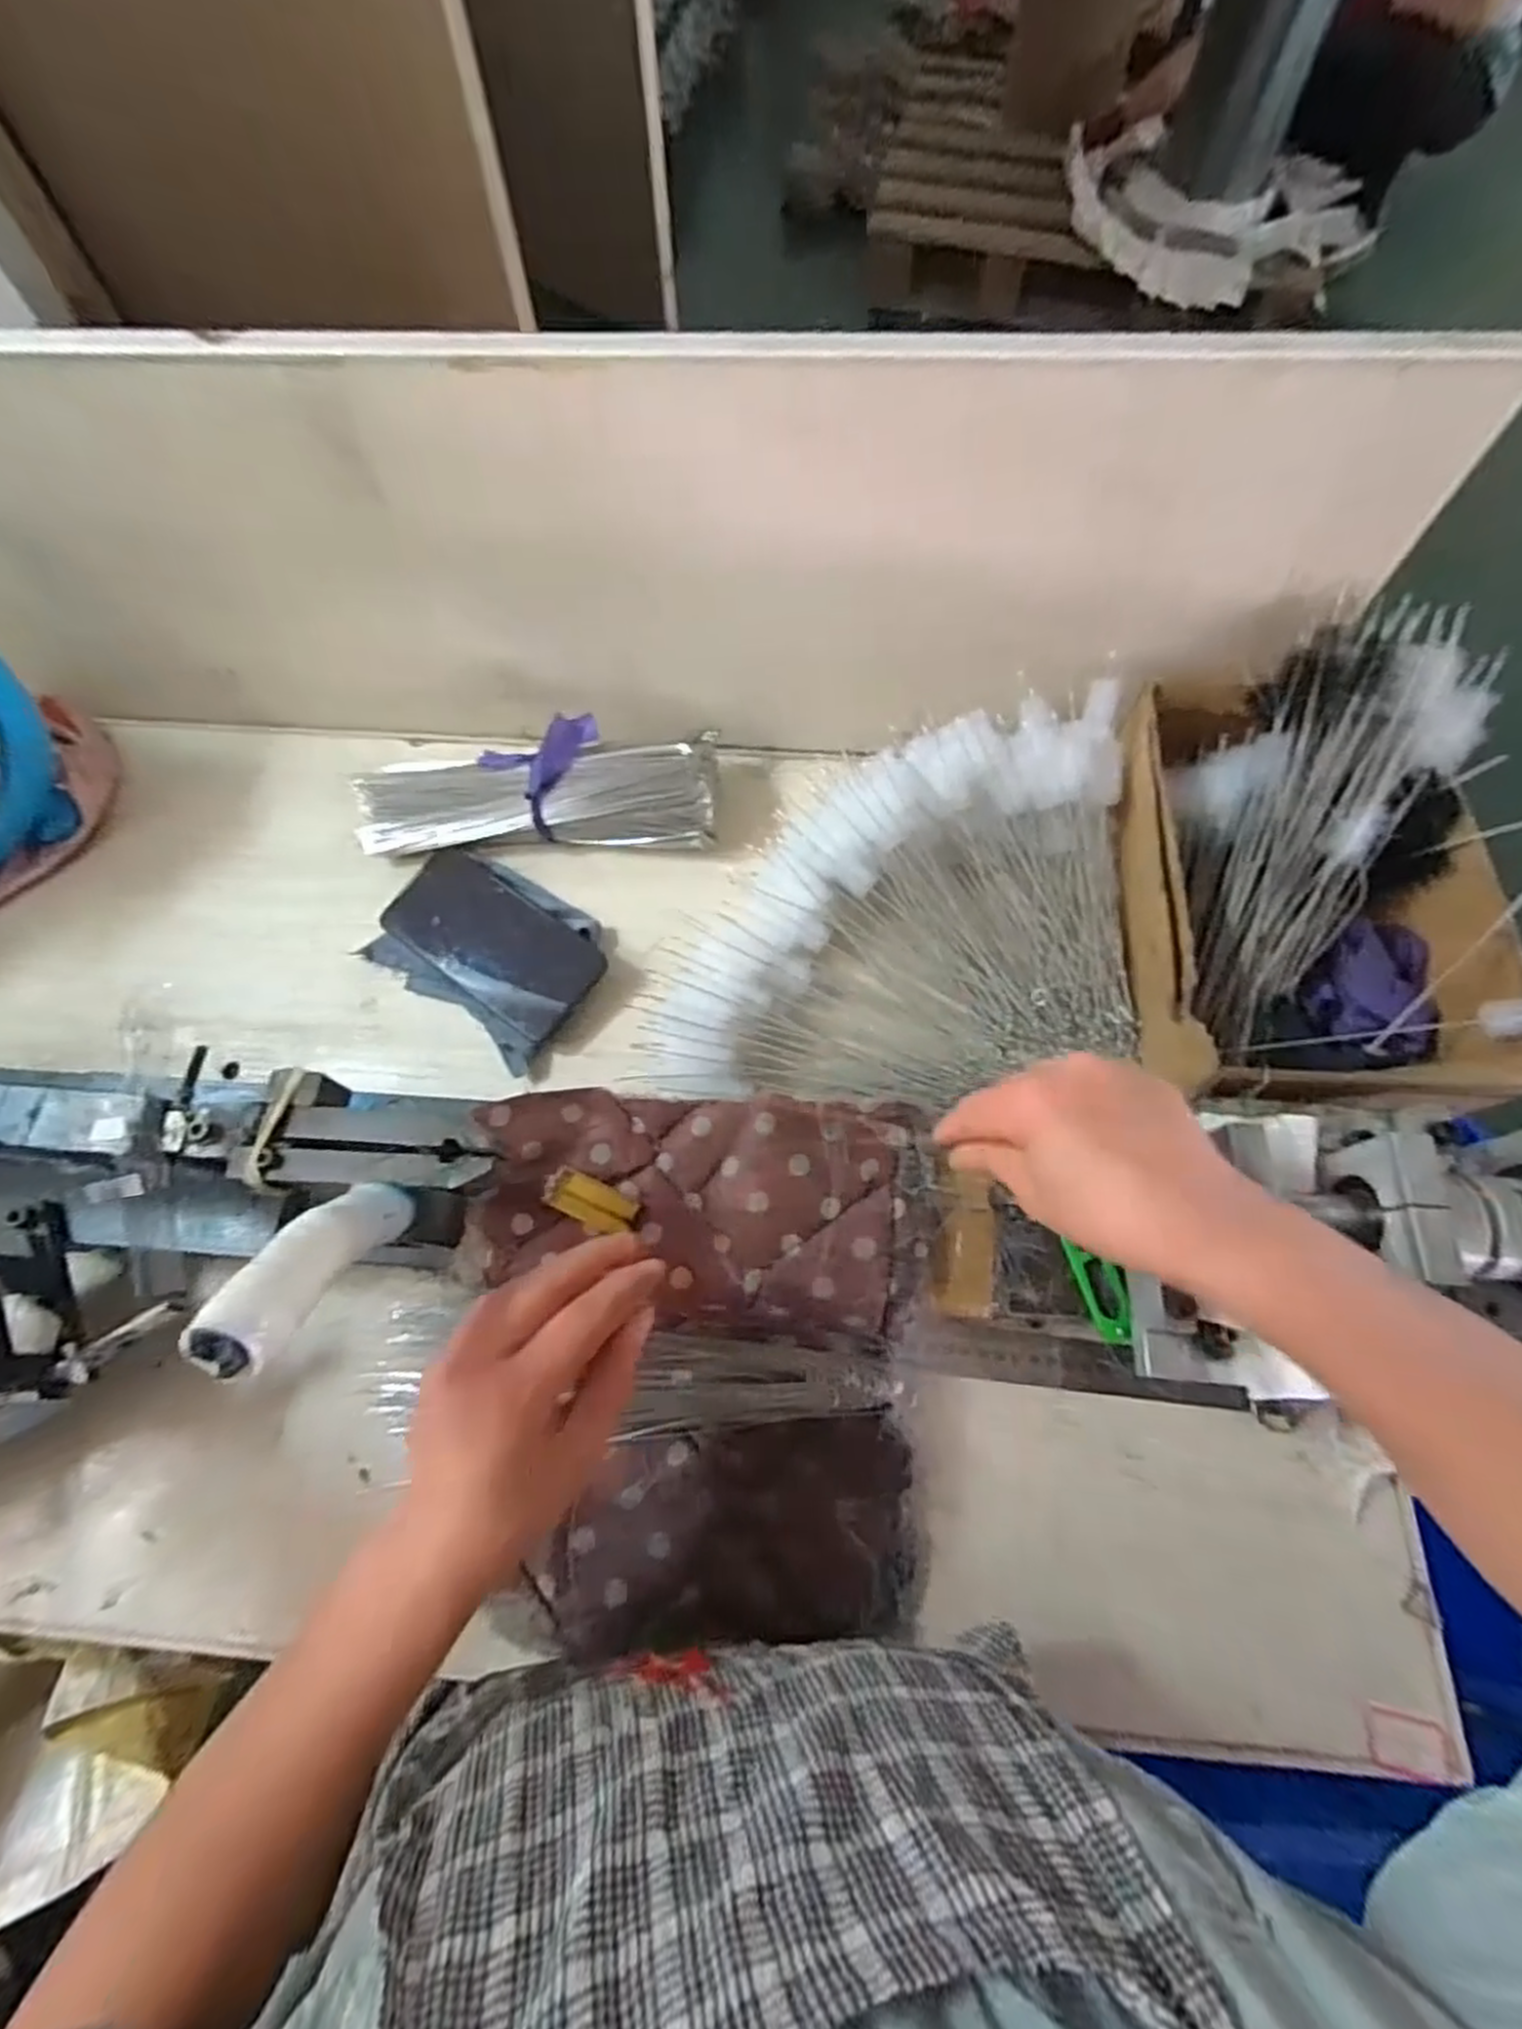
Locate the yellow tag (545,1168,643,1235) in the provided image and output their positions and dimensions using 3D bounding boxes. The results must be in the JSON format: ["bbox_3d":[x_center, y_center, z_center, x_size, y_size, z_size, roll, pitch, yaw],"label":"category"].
[{"bbox_3d":[-0.094,0.104,0.435,0.054,0.005,0.022,22,69,9],"label":"yellow tag"}]

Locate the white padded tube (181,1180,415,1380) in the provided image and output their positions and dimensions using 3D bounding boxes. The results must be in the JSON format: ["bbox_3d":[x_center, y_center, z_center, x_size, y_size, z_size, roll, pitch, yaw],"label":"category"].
[{"bbox_3d":[-0.157,0.086,0.277,0.021,0.097,0.024,10,106,4],"label":"white padded tube"}]

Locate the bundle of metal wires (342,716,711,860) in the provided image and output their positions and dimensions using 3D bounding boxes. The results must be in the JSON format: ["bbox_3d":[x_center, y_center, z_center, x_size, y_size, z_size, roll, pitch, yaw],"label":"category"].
[{"bbox_3d":[-0.164,-0.159,0.574,0.260,0.071,0.077,-1,68,-1],"label":"bundle of metal wires"}]

